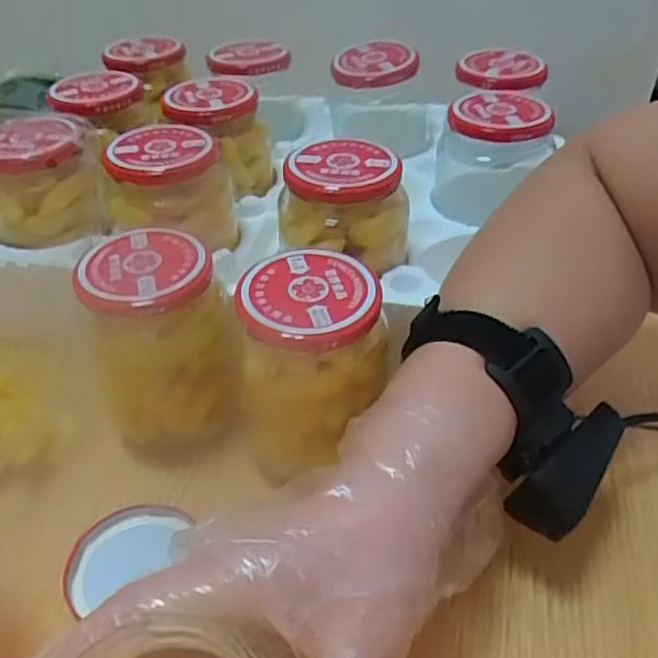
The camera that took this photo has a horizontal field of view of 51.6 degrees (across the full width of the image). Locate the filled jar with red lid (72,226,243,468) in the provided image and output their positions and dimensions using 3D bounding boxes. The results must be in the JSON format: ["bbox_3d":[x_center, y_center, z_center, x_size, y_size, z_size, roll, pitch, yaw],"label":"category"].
[{"bbox_3d":[-0.093,0.016,0.389,0.075,0.122,0.083,-20,45,-21],"label":"filled jar with red lid"}]

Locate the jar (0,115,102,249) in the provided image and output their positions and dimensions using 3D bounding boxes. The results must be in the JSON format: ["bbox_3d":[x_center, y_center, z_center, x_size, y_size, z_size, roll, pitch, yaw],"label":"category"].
[{"bbox_3d":[-0.198,-0.101,0.461,0.078,0.061,0.076,-15,41,-15],"label":"jar"}]

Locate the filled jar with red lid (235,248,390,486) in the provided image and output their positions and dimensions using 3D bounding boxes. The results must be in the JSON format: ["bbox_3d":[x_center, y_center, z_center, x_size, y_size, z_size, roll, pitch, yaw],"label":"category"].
[{"bbox_3d":[-0.007,0.022,0.357,0.073,0.098,0.081,-3,40,0],"label":"filled jar with red lid"}]

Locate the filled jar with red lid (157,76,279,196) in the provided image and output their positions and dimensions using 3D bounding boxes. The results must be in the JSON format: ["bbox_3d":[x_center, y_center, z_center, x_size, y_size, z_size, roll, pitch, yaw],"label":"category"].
[{"bbox_3d":[-0.084,-0.143,0.512,0.072,0.074,0.066,-1,40,1],"label":"filled jar with red lid"}]

